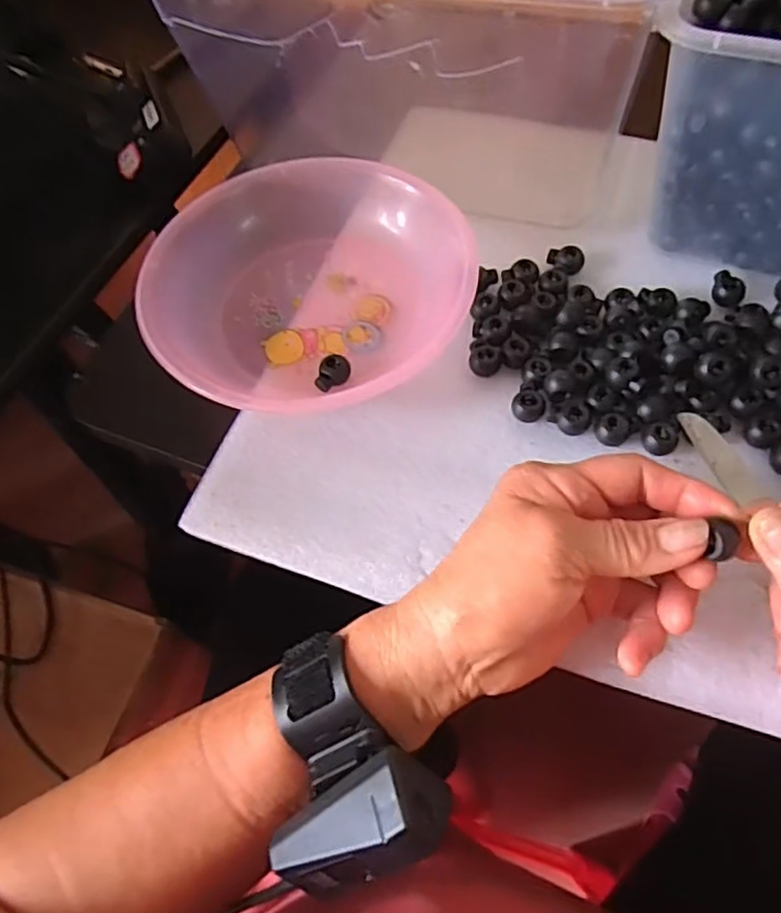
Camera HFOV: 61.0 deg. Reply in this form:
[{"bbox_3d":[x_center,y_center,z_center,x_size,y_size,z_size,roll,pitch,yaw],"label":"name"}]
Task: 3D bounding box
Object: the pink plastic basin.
[{"bbox_3d":[-0.049,-0.100,0.394,0.182,0.040,0.176,-2,61,3],"label":"pink plastic basin"}]

